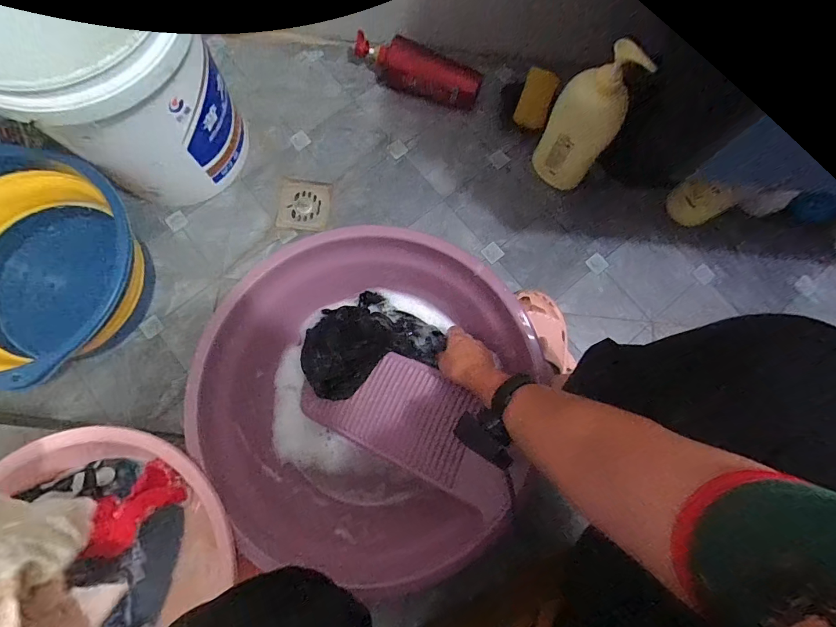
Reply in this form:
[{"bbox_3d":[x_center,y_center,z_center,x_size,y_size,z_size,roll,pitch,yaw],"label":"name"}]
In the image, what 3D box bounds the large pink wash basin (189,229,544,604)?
[{"bbox_3d":[-0.083,0.113,0.621,0.436,0.154,0.469,21,77,2],"label":"large pink wash basin"}]

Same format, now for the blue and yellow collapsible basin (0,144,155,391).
[{"bbox_3d":[-0.619,-0.061,0.661,0.328,0.165,0.349,1,77,-3],"label":"blue and yellow collapsible basin"}]

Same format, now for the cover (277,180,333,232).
[{"bbox_3d":[-0.226,-0.214,0.815,0.096,0.013,0.101,6,77,-1],"label":"cover"}]

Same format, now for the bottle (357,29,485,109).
[{"bbox_3d":[-0.003,-0.487,0.825,0.266,0.066,0.065,23,77,4],"label":"bottle"}]

